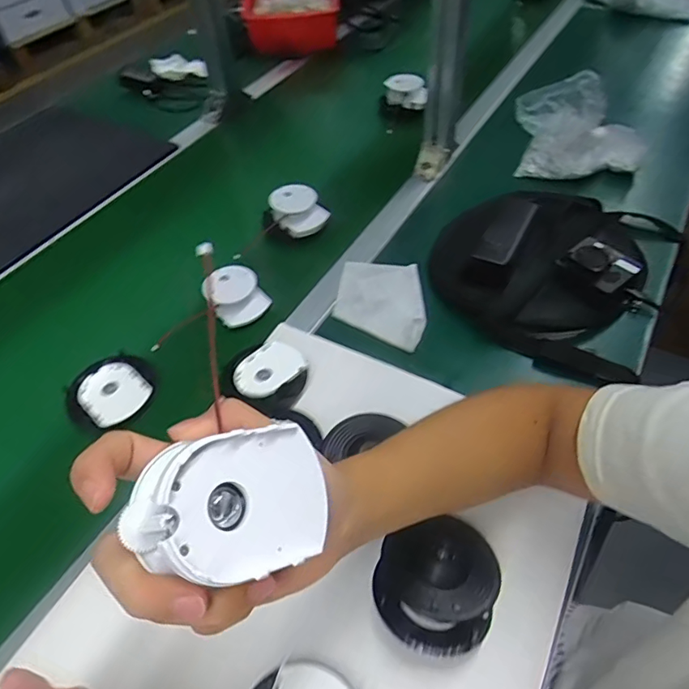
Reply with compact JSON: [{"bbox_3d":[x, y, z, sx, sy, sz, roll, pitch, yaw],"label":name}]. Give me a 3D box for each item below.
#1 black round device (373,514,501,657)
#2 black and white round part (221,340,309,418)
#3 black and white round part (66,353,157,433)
[{"bbox_3d":[0.076,0.188,0.411,0.092,0.031,0.101,-2,51,3],"label":"black round device"},{"bbox_3d":[-0.083,0.032,0.559,0.082,0.022,0.083,22,56,21],"label":"black and white round part"},{"bbox_3d":[-0.258,0.049,0.556,0.096,0.014,0.089,-2,51,3],"label":"black and white round part"}]

